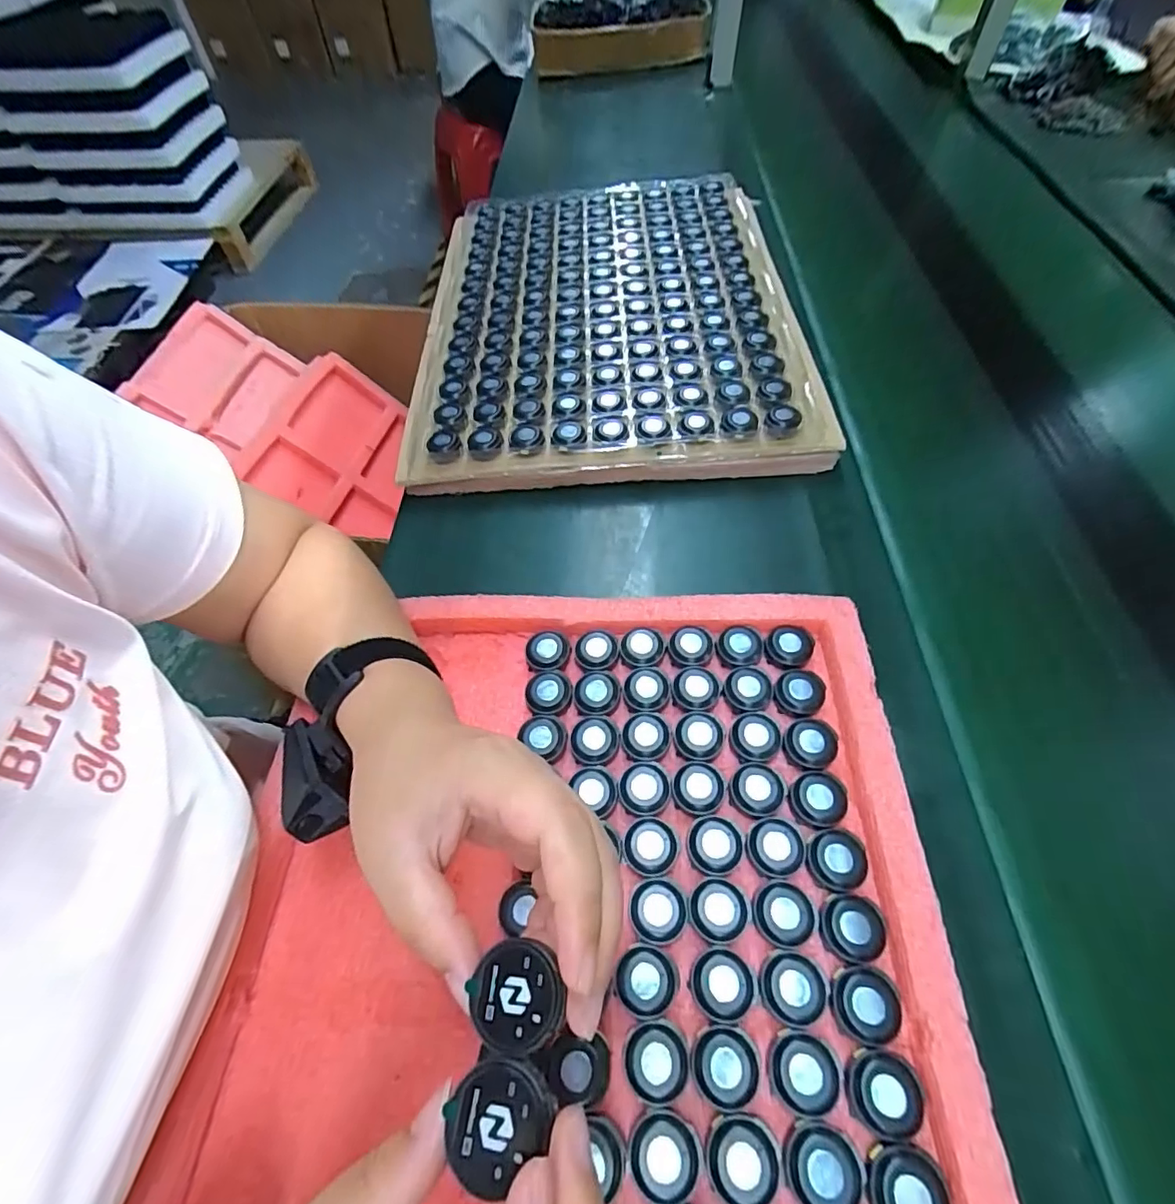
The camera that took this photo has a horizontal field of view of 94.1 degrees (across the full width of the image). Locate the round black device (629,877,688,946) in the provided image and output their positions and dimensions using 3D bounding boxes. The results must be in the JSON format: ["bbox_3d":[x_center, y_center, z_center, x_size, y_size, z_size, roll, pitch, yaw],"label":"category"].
[{"bbox_3d":[0.036,0.158,0.280,0.029,0.009,0.029,-1,57,1],"label":"round black device"}]

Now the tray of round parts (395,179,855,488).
[{"bbox_3d":[0.015,-0.328,0.596,0.369,0.044,0.503,-3,59,3],"label":"tray of round parts"}]

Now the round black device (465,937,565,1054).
[{"bbox_3d":[-0.023,0.122,0.169,0.027,0.004,0.028,-2,59,3],"label":"round black device"}]

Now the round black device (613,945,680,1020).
[{"bbox_3d":[0.029,0.183,0.264,0.028,0.010,0.029,-1,57,1],"label":"round black device"}]

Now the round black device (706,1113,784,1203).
[{"bbox_3d":[0.065,0.234,0.228,0.029,0.009,0.029,-1,57,1],"label":"round black device"}]

